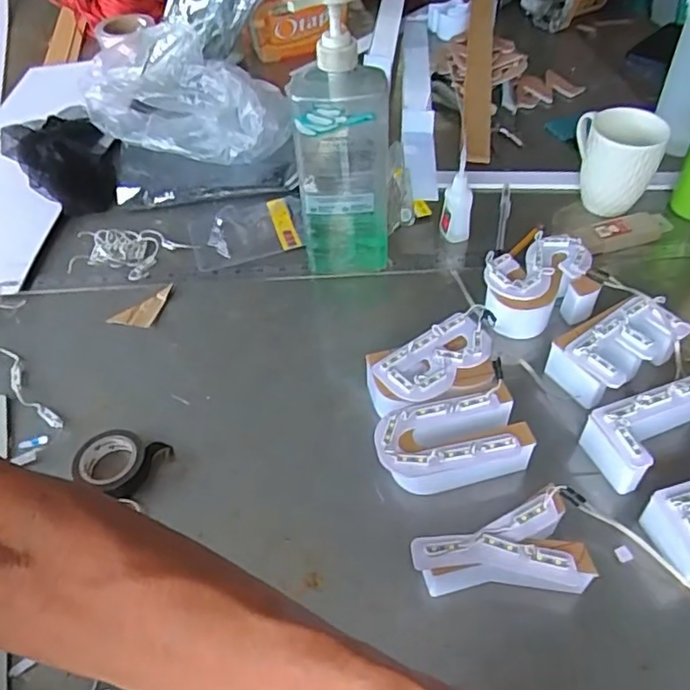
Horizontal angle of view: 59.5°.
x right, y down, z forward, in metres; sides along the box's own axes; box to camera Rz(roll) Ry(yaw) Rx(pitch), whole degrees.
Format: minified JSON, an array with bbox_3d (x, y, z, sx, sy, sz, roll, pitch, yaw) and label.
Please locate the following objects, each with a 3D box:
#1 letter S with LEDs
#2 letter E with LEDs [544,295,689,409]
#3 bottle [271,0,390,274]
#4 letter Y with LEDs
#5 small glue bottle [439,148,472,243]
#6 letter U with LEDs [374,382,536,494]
[{"bbox_3d":[0.187,-0.061,0.620,0.077,0.050,0.130,33,58,27],"label":"letter S with LEDs"},{"bbox_3d":[0.249,0.004,0.558,0.116,0.050,0.069,-30,54,-21],"label":"letter E with LEDs"},{"bbox_3d":[0.001,-0.188,0.593,0.103,0.286,0.052,-1,49,2],"label":"bottle"},{"bbox_3d":[0.109,0.154,0.437,0.119,0.053,0.066,-10,49,-6],"label":"letter Y with LEDs"},{"bbox_3d":[0.127,-0.166,0.678,0.033,0.100,0.025,6,50,8],"label":"small glue bottle"},{"bbox_3d":[0.086,0.080,0.502,0.123,0.042,0.073,-12,49,-7],"label":"letter U with LEDs"}]

